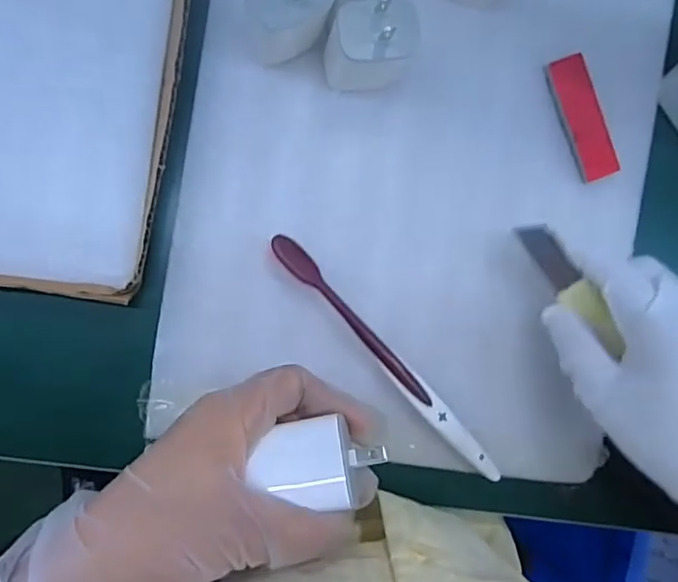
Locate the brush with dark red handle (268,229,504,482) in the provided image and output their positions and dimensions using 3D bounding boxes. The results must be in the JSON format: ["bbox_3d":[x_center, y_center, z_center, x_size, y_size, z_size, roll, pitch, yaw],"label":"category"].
[{"bbox_3d":[0.029,0.041,0.317,0.014,0.010,0.185,-43,98,-6],"label":"brush with dark red handle"}]

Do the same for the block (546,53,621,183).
[{"bbox_3d":[0.146,-0.103,0.339,0.025,0.007,0.073,-22,95,-8],"label":"block"}]

